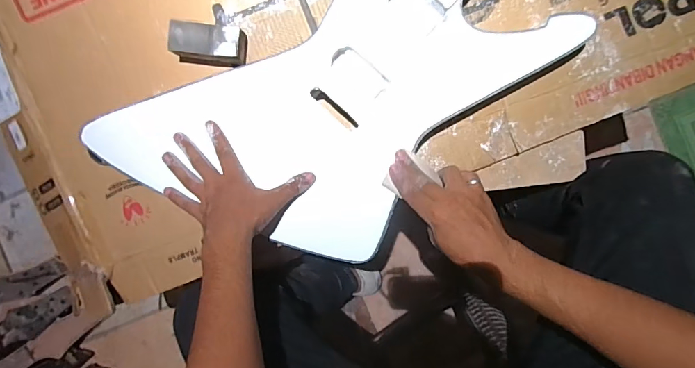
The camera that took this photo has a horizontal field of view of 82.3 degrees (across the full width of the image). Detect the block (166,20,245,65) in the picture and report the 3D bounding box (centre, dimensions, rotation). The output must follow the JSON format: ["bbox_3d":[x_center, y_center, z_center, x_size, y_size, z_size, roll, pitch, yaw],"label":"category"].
[{"bbox_3d":[-0.183,-0.185,0.521,0.088,0.039,0.042,7,92,2],"label":"block"}]

